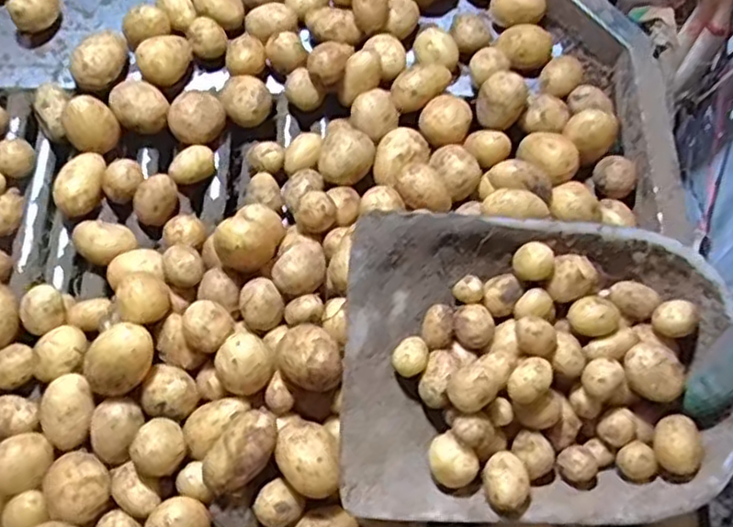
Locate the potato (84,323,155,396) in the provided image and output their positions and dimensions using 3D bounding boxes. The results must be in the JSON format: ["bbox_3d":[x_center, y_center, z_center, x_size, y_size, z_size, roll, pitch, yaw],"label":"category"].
[{"bbox_3d":[-0.174,0.070,0.498,0.037,0.039,0.053,38,75,10],"label":"potato"}]

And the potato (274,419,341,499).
[{"bbox_3d":[-0.039,0.134,0.479,0.039,0.029,0.054,-40,77,-12],"label":"potato"}]

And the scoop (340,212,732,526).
[{"bbox_3d":[0.105,0.065,0.437,0.232,0.047,0.182,2,72,-1],"label":"scoop"}]

